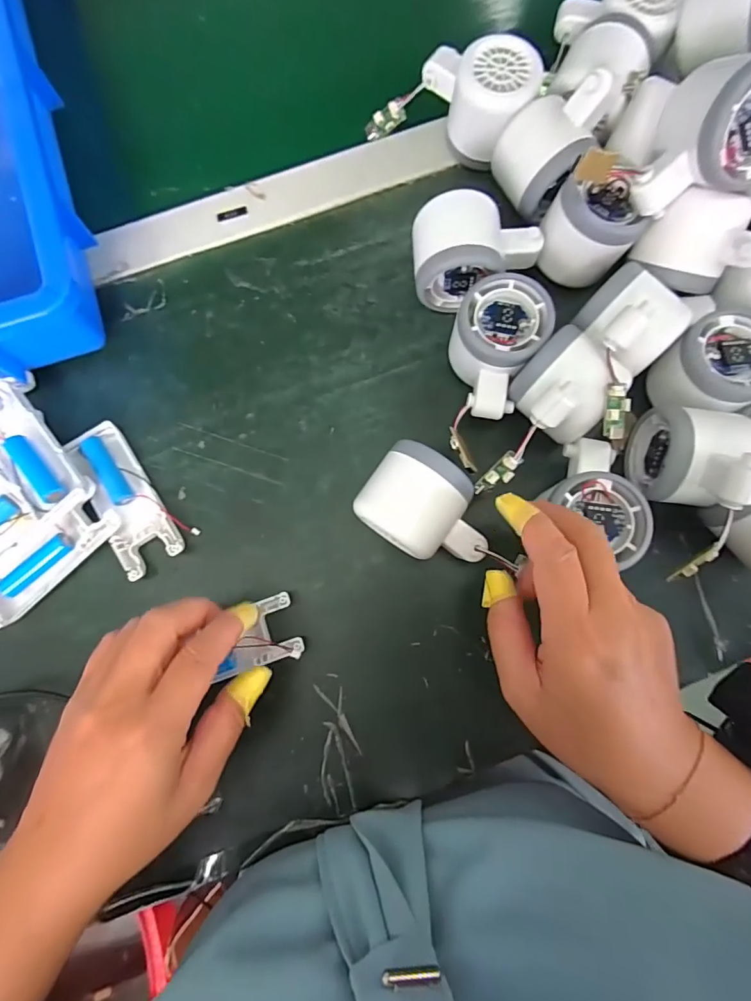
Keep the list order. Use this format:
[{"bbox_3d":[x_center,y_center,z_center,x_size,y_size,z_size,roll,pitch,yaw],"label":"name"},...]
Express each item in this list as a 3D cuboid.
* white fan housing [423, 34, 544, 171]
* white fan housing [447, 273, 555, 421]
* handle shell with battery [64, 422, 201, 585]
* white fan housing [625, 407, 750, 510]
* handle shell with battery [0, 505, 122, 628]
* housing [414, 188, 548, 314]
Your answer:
[{"bbox_3d":[0.073,-0.293,0.337,0.081,0.053,0.058,44,84,6],"label":"white fan housing"},{"bbox_3d":[0.076,-0.098,0.304,0.055,0.044,0.082,21,82,4],"label":"white fan housing"},{"bbox_3d":[-0.167,-0.003,0.312,0.044,0.017,0.103,-33,82,-4],"label":"handle shell with battery"},{"bbox_3d":[0.195,-0.026,0.276,0.055,0.070,0.063,11,82,2],"label":"white fan housing"},{"bbox_3d":[-0.216,0.036,0.302,0.101,0.016,0.035,-42,83,-6],"label":"handle shell with battery"},{"bbox_3d":[0.069,-0.170,0.319,0.086,0.049,0.061,-6,81,-1],"label":"housing"}]

